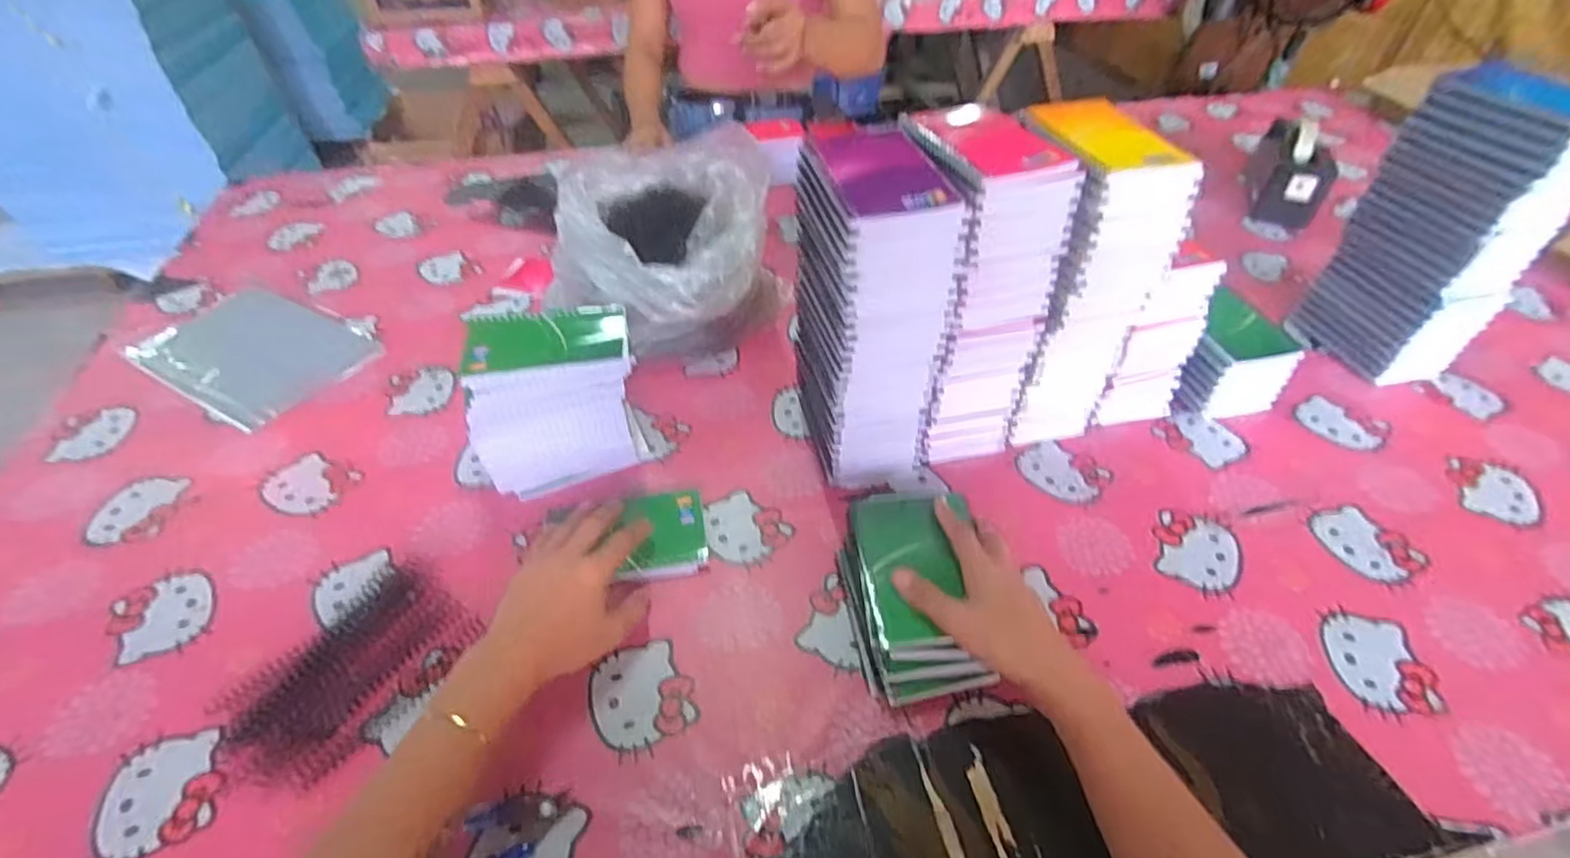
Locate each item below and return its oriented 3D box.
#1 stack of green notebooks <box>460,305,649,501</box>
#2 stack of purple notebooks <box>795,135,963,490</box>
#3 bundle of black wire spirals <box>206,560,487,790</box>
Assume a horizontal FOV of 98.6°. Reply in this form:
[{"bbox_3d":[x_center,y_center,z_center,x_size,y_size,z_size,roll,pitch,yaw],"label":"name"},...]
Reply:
[{"bbox_3d":[-0.207,-0.024,0.615,0.142,0.152,0.077,-12,45,-12],"label":"stack of green notebooks"},{"bbox_3d":[0.072,-0.085,0.590,0.101,0.288,0.127,-11,45,-12],"label":"stack of purple notebooks"},{"bbox_3d":[-0.324,0.178,0.504,0.109,0.008,0.163,27,50,24],"label":"bundle of black wire spirals"}]

